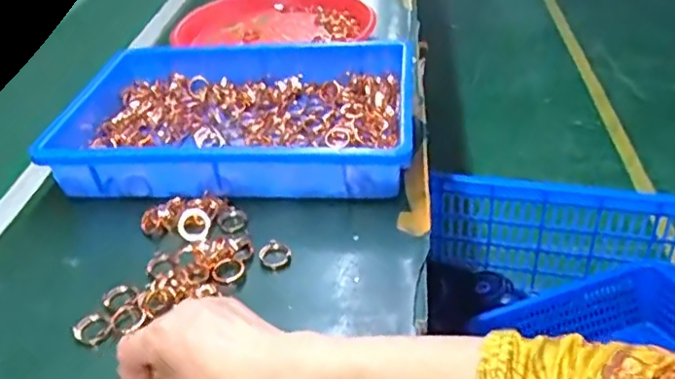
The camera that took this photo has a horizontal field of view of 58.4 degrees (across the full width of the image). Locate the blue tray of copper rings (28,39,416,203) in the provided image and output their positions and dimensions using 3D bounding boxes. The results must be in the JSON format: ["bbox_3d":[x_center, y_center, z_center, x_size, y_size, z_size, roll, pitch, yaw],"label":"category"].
[{"bbox_3d":[-0.108,-0.084,0.656,0.359,0.058,0.234,-1,39,6],"label":"blue tray of copper rings"}]

